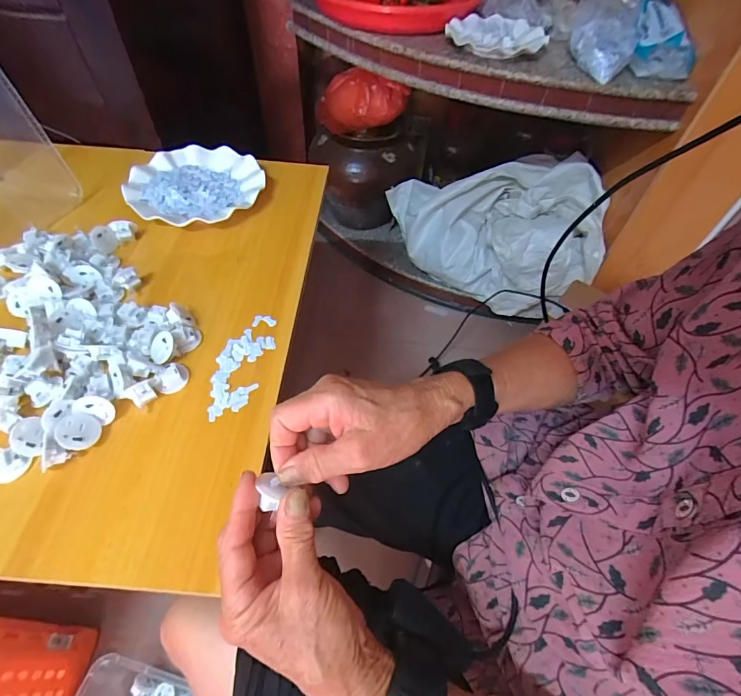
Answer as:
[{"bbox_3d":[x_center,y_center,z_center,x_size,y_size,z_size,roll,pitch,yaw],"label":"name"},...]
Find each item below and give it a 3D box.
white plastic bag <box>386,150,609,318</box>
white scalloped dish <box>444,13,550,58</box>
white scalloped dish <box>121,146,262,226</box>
[{"bbox_3d":[0.279,-0.294,1.019,0.472,0.262,0.284,7,53,2],"label":"white plastic bag"},{"bbox_3d":[0.231,-0.576,0.758,0.175,0.023,0.142,15,54,7],"label":"white scalloped dish"},{"bbox_3d":[-0.248,-0.231,0.593,0.182,0.027,0.173,2,53,-2],"label":"white scalloped dish"}]

